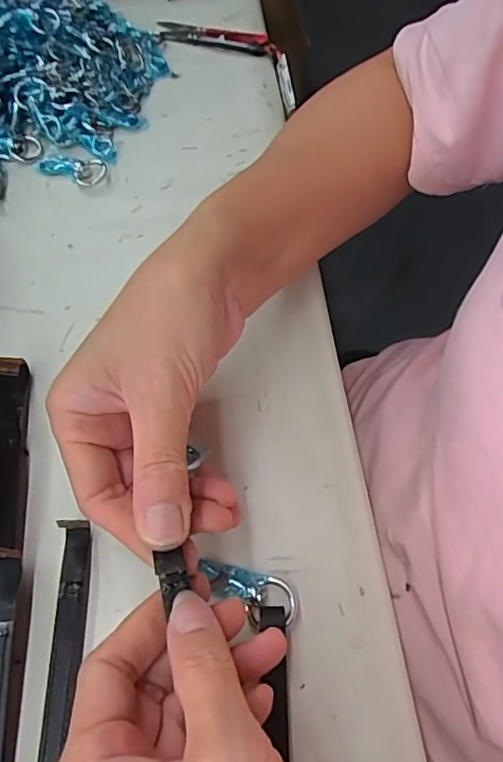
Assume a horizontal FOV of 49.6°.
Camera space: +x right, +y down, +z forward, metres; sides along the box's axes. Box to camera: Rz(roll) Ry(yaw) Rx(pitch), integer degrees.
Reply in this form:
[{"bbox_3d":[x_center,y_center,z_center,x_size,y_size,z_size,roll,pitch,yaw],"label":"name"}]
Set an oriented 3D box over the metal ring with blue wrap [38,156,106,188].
[{"bbox_3d":[-0.124,-0.145,0.374,0.048,0.005,0.024,7,60,2],"label":"metal ring with blue wrap"}]

